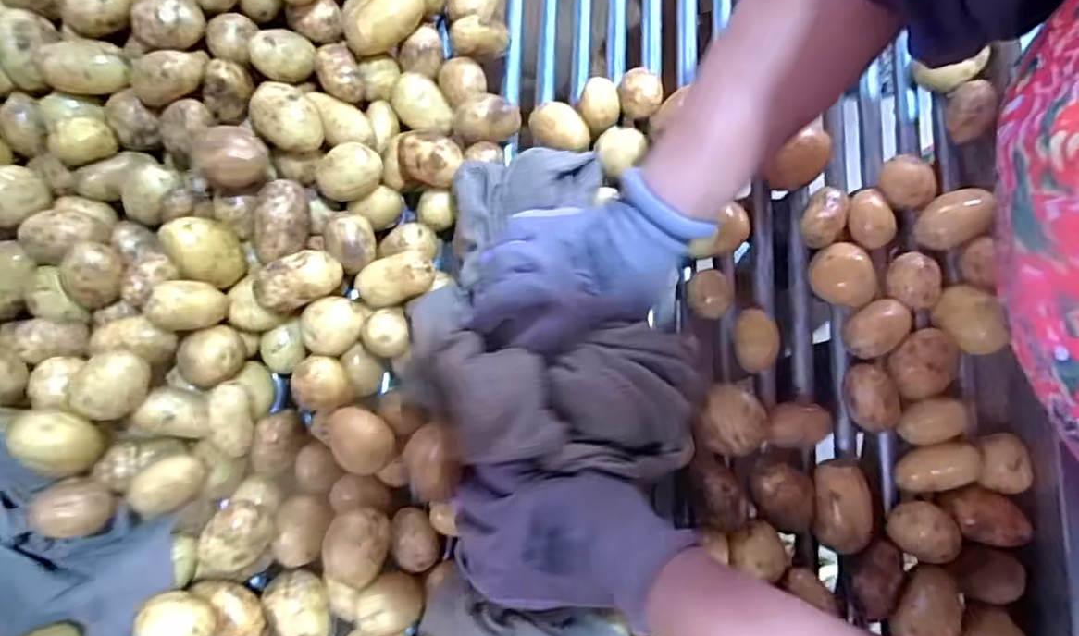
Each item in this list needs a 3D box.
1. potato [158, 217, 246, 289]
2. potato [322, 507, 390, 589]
[{"bbox_3d":[-0.223,-0.044,0.417,0.035,0.044,0.039,30,80,7],"label":"potato"},{"bbox_3d":[-0.119,0.150,0.411,0.035,0.032,0.047,16,78,4],"label":"potato"}]

